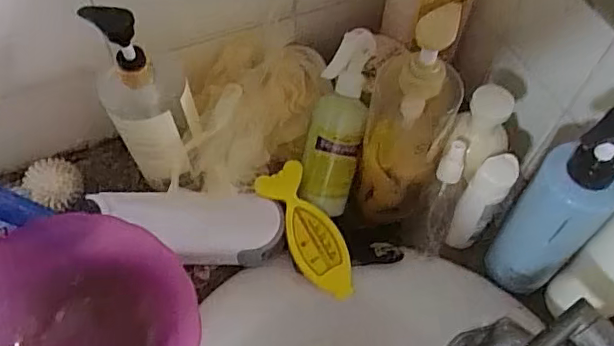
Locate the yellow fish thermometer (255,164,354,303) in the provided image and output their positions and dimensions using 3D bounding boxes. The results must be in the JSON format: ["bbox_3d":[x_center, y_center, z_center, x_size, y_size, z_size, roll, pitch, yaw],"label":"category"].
[{"bbox_3d":[0.003,0.060,0.562,0.052,0.009,0.141,-29,87,-6],"label":"yellow fish thermometer"}]

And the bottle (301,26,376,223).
[{"bbox_3d":[0.030,-0.048,0.557,0.056,0.046,0.188,12,103,6],"label":"bottle"}]

